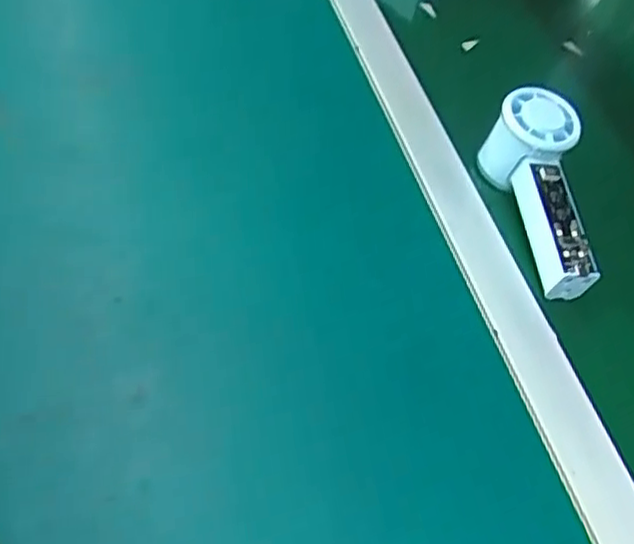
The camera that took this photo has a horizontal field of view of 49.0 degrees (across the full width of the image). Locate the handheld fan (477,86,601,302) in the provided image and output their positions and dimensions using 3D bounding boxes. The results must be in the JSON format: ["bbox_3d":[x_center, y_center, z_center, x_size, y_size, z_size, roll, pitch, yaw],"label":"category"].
[{"bbox_3d":[0.159,-0.050,0.483,0.050,0.054,0.144,-5,67,-10],"label":"handheld fan"}]

